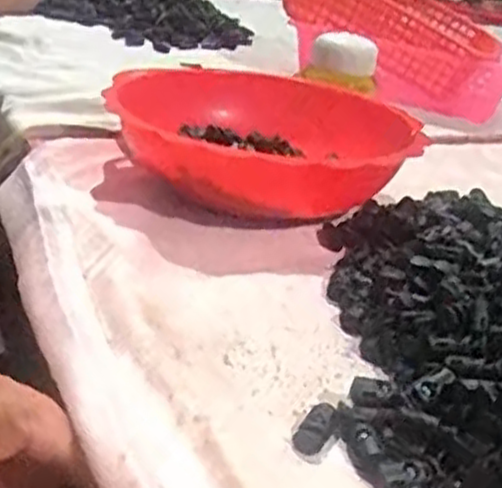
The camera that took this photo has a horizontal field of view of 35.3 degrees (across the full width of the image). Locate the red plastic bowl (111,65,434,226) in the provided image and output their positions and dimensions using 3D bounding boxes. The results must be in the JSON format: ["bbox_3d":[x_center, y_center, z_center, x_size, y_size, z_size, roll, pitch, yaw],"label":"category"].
[{"bbox_3d":[0.006,-0.079,0.640,0.231,0.071,0.230,7,23,-3],"label":"red plastic bowl"}]

